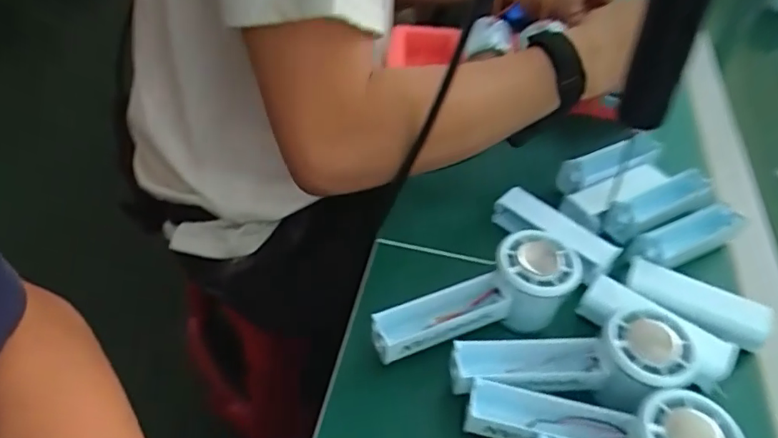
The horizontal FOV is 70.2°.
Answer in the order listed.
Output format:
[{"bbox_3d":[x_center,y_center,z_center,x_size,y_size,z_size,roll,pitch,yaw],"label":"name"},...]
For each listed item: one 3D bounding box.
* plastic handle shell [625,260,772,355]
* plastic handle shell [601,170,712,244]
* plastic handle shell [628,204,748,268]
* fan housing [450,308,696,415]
[{"bbox_3d":[0.230,0.062,0.416,0.100,0.018,0.031,24,50,17],"label":"plastic handle shell"},{"bbox_3d":[0.237,-0.009,0.487,0.111,0.035,0.035,-24,53,-23],"label":"plastic handle shell"},{"bbox_3d":[0.248,0.015,0.461,0.105,0.027,0.028,-17,51,-18],"label":"plastic handle shell"},{"bbox_3d":[0.117,0.093,0.357,0.150,0.033,0.059,-6,47,8],"label":"fan housing"}]

